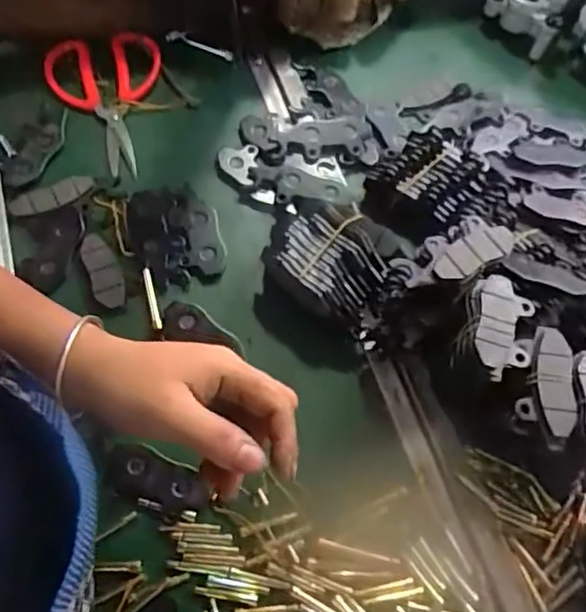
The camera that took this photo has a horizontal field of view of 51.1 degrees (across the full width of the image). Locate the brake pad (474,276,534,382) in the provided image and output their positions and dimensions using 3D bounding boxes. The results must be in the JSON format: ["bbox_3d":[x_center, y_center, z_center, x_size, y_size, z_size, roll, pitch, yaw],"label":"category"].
[{"bbox_3d":[0.142,0.013,0.412,0.038,0.012,0.072,14,62,2],"label":"brake pad"}]

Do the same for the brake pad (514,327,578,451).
[{"bbox_3d":[0.168,0.053,0.406,0.039,0.012,0.077,4,63,-3],"label":"brake pad"}]

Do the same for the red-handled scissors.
[{"bbox_3d":[-0.168,-0.190,0.576,0.106,0.022,0.159,-14,65,-12],"label":"red-handled scissors"}]

